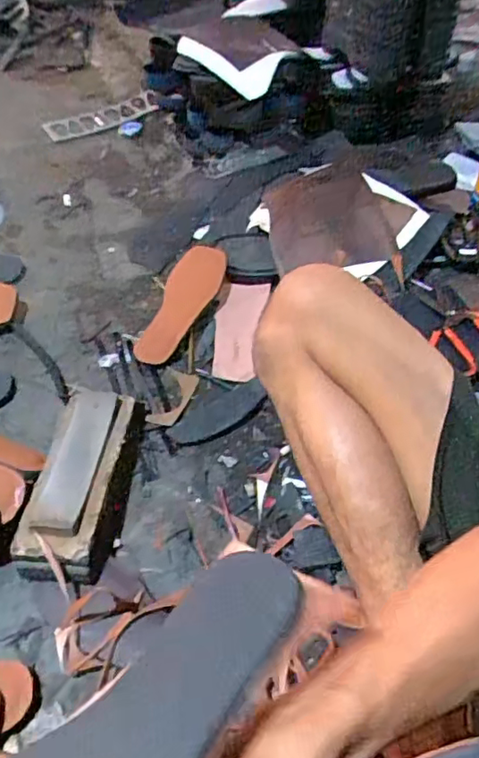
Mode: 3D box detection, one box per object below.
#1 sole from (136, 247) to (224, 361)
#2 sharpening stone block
[{"bbox_3d":[-0.093,-0.121,0.909,0.071,0.013,0.221,32,73,-2],"label":"sole"},{"bbox_3d":[-0.186,0.113,0.700,0.098,0.060,0.254,4,50,2],"label":"sharpening stone block"}]

